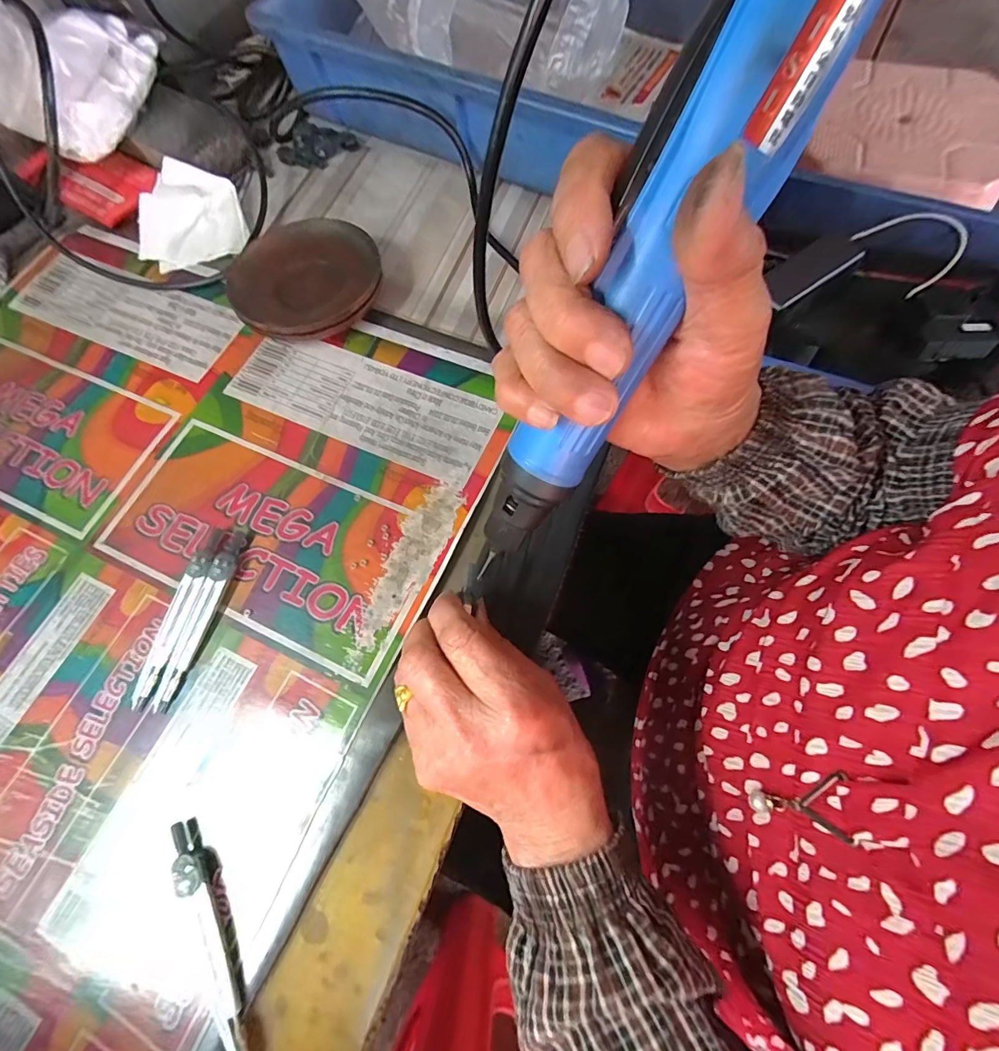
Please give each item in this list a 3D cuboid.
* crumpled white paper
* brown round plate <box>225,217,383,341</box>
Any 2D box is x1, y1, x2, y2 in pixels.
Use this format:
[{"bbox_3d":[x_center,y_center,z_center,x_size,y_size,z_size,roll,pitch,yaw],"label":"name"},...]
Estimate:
[{"bbox_3d":[-0.275,-0.274,0.408,0.088,0.028,0.095,-19,69,-5],"label":"crumpled white paper"},{"bbox_3d":[-0.152,-0.193,0.371,0.113,0.027,0.110,-1,68,2],"label":"brown round plate"}]

